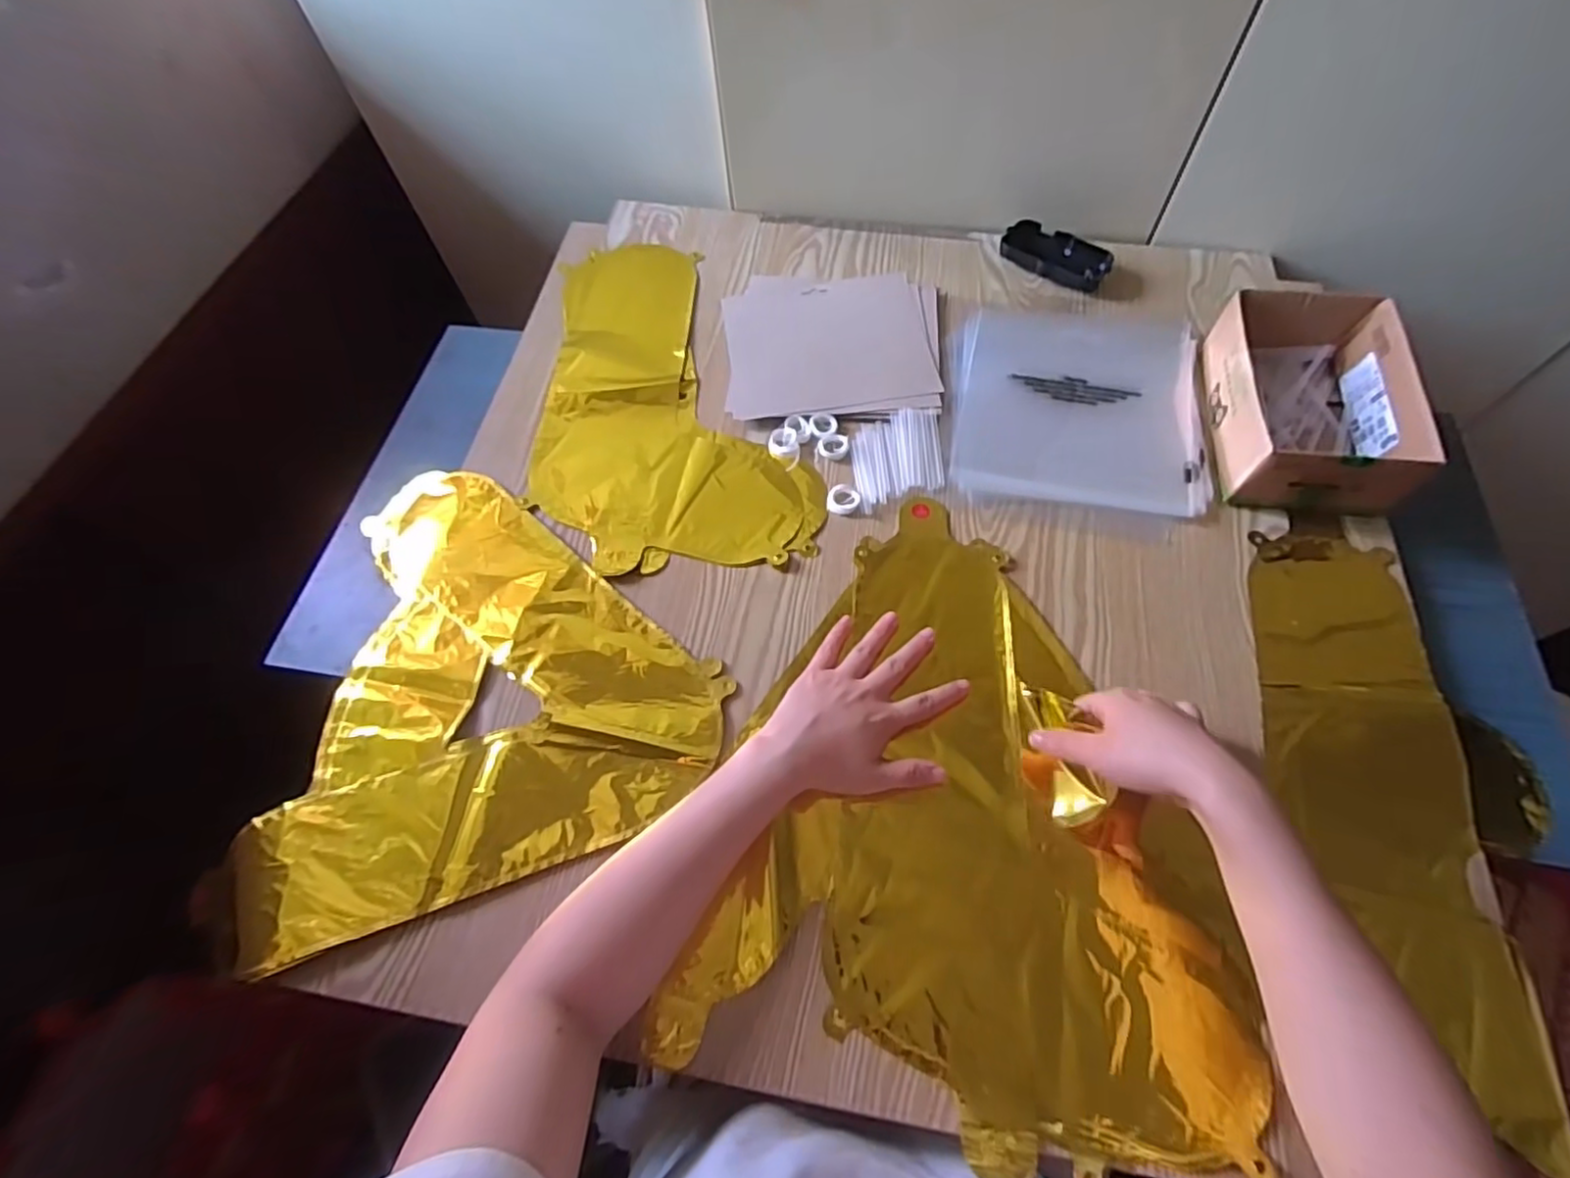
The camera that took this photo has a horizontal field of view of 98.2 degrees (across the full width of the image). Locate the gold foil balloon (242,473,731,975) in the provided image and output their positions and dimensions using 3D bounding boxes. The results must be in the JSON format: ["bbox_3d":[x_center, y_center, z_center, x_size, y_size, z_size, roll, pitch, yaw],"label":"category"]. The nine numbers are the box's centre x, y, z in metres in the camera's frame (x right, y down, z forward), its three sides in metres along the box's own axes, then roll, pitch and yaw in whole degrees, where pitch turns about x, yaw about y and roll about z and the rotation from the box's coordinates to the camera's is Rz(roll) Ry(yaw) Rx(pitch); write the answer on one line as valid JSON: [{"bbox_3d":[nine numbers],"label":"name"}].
[{"bbox_3d":[-0.245,0.047,0.528,0.333,0.012,0.354,-19,65,-6],"label":"gold foil balloon"}]

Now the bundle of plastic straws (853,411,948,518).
[{"bbox_3d":[0.101,-0.116,0.597,0.078,0.004,0.098,-5,64,0],"label":"bundle of plastic straws"}]

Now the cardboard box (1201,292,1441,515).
[{"bbox_3d":[0.429,-0.155,0.561,0.129,0.062,0.185,7,65,6],"label":"cardboard box"}]

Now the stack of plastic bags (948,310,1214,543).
[{"bbox_3d":[0.261,-0.166,0.616,0.213,0.012,0.245,9,65,7],"label":"stack of plastic bags"}]

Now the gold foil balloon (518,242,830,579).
[{"bbox_3d":[-0.102,-0.192,0.650,0.250,0.008,0.386,-3,64,1],"label":"gold foil balloon"}]

